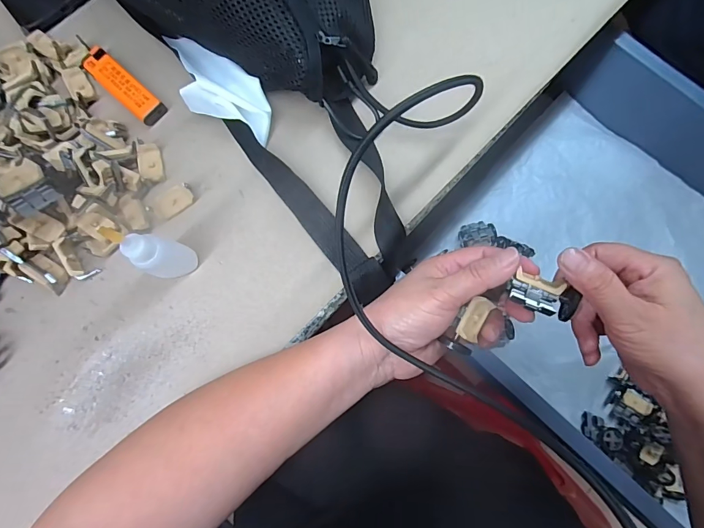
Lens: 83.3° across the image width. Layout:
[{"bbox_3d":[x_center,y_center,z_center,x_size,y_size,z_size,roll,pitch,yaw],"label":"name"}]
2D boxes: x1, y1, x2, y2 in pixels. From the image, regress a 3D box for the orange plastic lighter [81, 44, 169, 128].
[{"bbox_3d":[-0.192,-0.149,0.332,0.083,0.011,0.023,41,85,8],"label":"orange plastic lighter"}]

